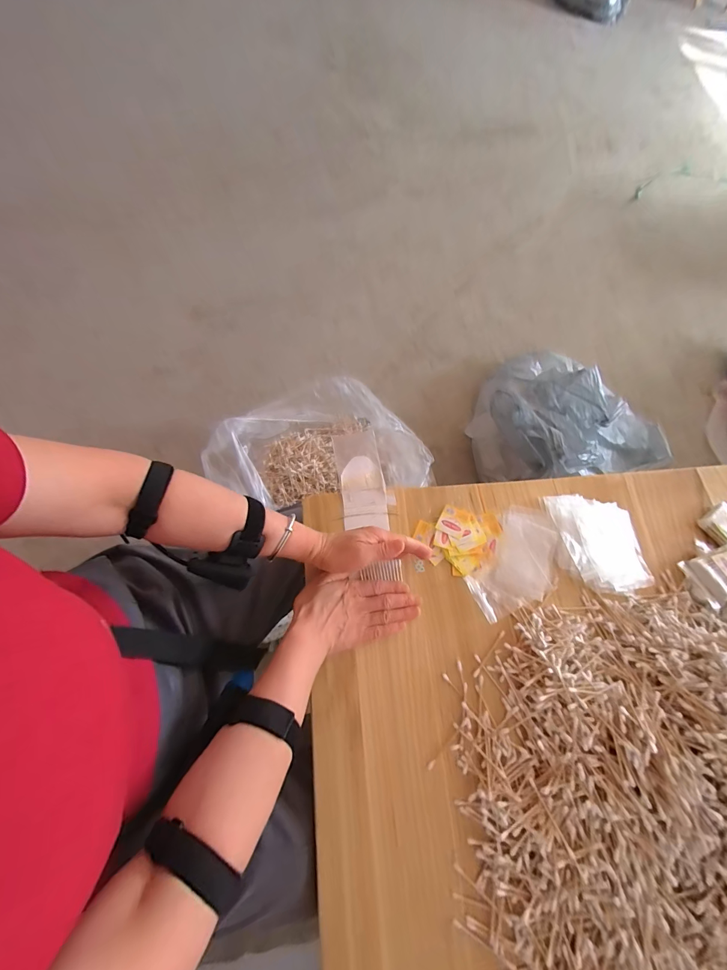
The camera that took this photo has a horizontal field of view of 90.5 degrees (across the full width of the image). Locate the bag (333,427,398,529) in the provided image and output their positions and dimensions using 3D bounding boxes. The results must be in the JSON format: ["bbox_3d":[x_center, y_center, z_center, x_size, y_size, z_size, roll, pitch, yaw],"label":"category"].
[{"bbox_3d":[-0.002,-0.010,0.526,0.070,0.012,0.144,-10,73,-4],"label":"bag"}]

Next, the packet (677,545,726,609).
[{"bbox_3d":[0.490,0.119,0.491,0.084,0.031,0.063,-25,71,-10],"label":"packet"}]

